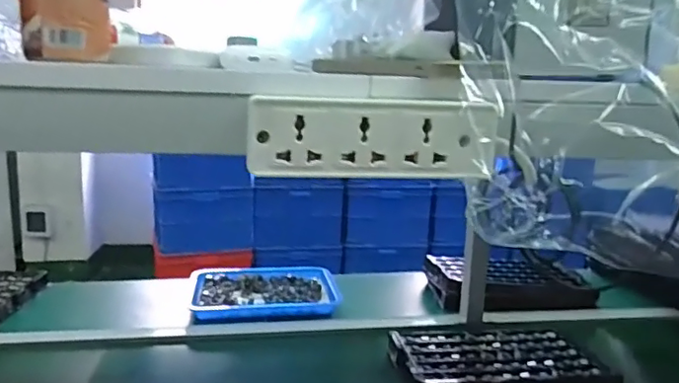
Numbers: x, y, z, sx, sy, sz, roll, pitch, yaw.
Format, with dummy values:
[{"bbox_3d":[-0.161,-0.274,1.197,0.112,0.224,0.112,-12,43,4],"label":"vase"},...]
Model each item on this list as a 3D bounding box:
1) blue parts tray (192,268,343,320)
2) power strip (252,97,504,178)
[{"bbox_3d":[-0.172,0.228,1.314,0.327,0.032,0.262,0,11,-11],"label":"blue parts tray"},{"bbox_3d":[0.023,-0.036,0.370,0.162,0.051,0.023,1,11,-3],"label":"power strip"}]

